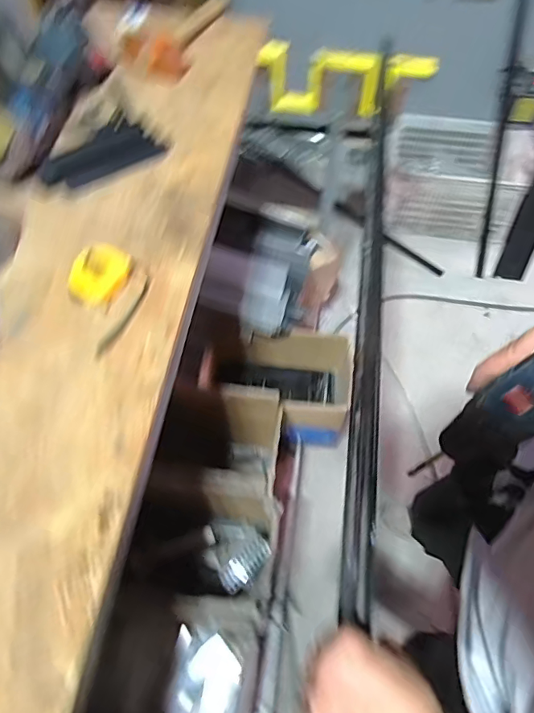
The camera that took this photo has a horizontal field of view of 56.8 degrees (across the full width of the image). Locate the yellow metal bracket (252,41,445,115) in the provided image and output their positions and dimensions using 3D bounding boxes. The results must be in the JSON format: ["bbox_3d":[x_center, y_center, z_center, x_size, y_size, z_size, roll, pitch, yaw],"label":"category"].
[{"bbox_3d":[0.155,-0.547,0.995,0.336,0.122,0.039,9,59,4],"label":"yellow metal bracket"}]

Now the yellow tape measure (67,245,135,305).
[{"bbox_3d":[-0.214,-0.103,0.626,0.059,0.030,0.085,23,61,13],"label":"yellow tape measure"}]

